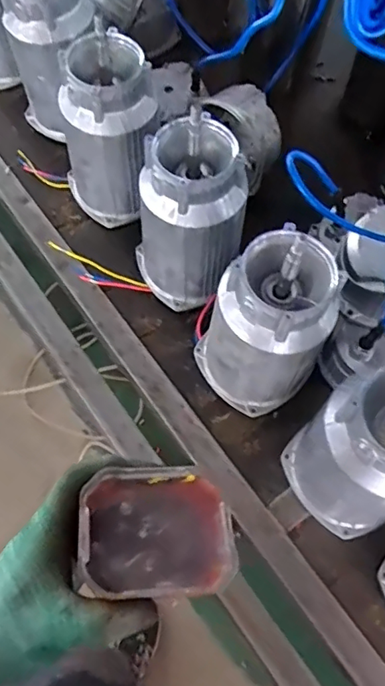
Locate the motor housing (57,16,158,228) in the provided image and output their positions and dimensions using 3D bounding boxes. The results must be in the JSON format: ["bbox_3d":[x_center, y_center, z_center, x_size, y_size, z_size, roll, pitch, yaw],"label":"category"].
[{"bbox_3d":[-0.108,-0.260,0.679,0.124,0.219,0.105,-10,67,-6],"label":"motor housing"}]

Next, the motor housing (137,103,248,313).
[{"bbox_3d":[-0.004,-0.142,0.624,0.104,0.224,0.100,1,66,-1],"label":"motor housing"}]

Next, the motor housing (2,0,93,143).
[{"bbox_3d":[-0.193,-0.407,0.750,0.097,0.226,0.097,18,67,6],"label":"motor housing"}]

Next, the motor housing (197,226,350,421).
[{"bbox_3d":[0.079,-0.015,0.560,0.107,0.238,0.107,1,66,-1],"label":"motor housing"}]

